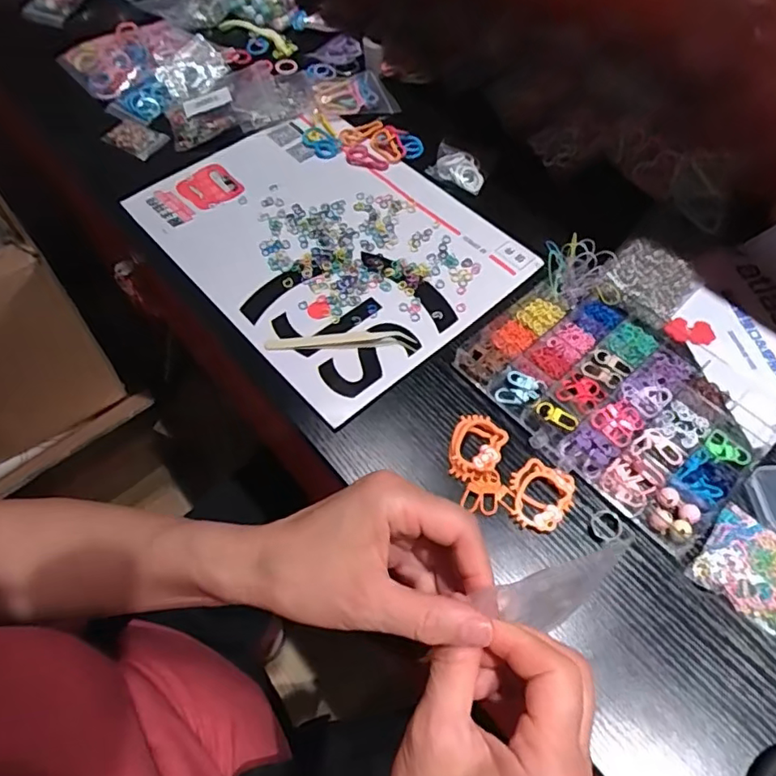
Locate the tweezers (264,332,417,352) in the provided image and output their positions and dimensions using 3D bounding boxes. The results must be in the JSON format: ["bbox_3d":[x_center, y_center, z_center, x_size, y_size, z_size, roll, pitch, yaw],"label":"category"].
[{"bbox_3d":[-0.039,-0.038,0.464,0.120,0.009,0.016,0,60,1],"label":"tweezers"}]

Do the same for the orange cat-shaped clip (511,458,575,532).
[{"bbox_3d":[0.107,0.075,0.398,0.042,0.006,0.049,15,62,9],"label":"orange cat-shaped clip"}]

